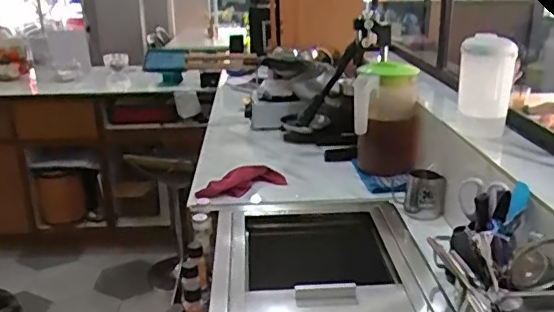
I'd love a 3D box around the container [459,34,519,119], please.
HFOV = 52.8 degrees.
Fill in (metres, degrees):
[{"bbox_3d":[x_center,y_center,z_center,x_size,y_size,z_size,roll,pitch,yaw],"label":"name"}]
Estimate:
[{"bbox_3d":[0.461,-0.176,1.232,0.112,0.165,0.096,6,20,19],"label":"container"}]

